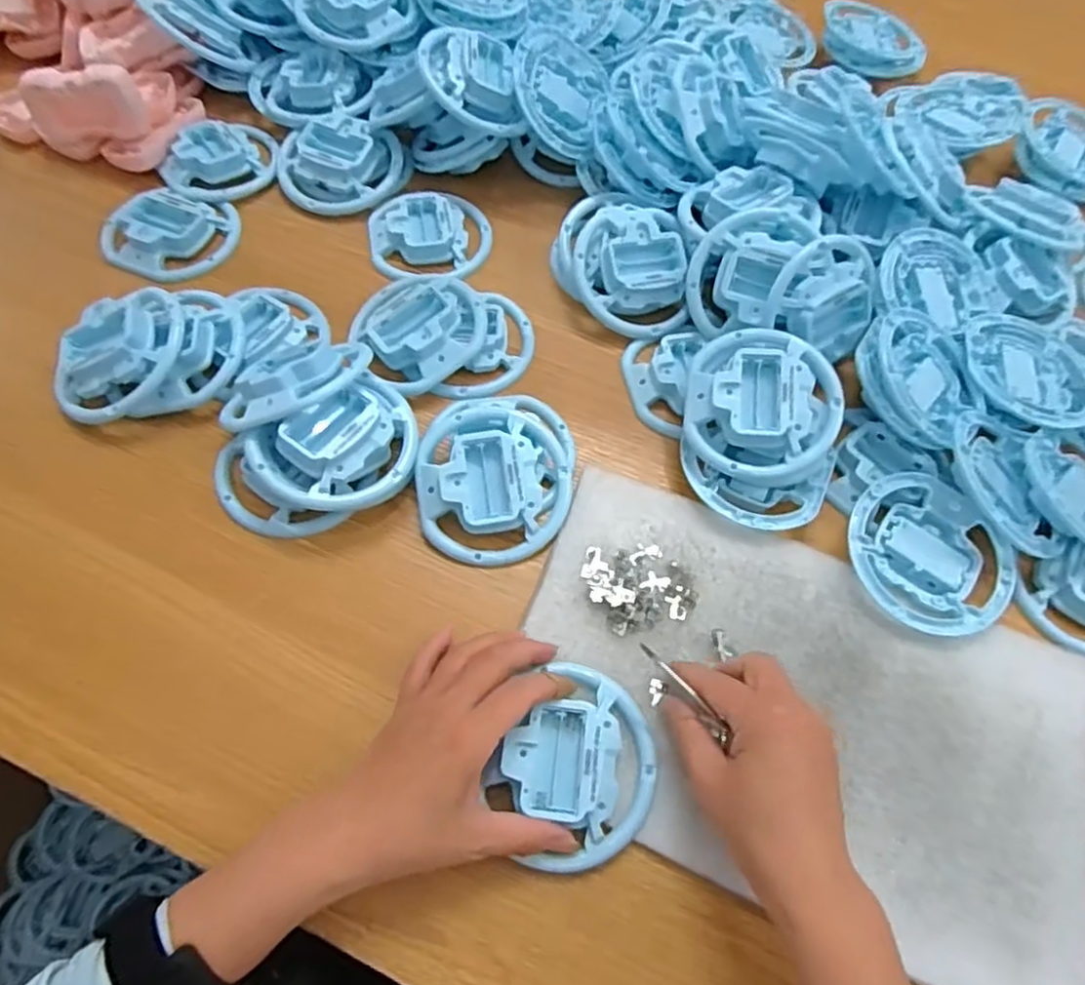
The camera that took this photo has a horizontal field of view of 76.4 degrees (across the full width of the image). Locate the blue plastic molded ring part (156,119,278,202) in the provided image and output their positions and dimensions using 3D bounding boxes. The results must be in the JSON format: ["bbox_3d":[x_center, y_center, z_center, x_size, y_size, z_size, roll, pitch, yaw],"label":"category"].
[{"bbox_3d":[-0.276,-0.287,0.588,0.094,0.016,0.076,-23,66,-15],"label":"blue plastic molded ring part"}]

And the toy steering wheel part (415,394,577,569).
[{"bbox_3d":[-0.030,-0.018,0.455,0.100,0.032,0.126,6,63,0],"label":"toy steering wheel part"}]

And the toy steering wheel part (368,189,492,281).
[{"bbox_3d":[-0.092,-0.208,0.566,0.096,0.021,0.093,-4,64,-5],"label":"toy steering wheel part"}]

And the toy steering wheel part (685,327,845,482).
[{"bbox_3d":[0.148,-0.060,0.459,0.099,0.035,0.099,1,78,-5],"label":"toy steering wheel part"}]

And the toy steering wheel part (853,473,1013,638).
[{"bbox_3d":[0.247,0.040,0.445,0.096,0.020,0.107,-32,69,-17],"label":"toy steering wheel part"}]

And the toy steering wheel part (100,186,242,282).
[{"bbox_3d":[-0.302,-0.211,0.552,0.103,0.017,0.084,6,62,-1],"label":"toy steering wheel part"}]

